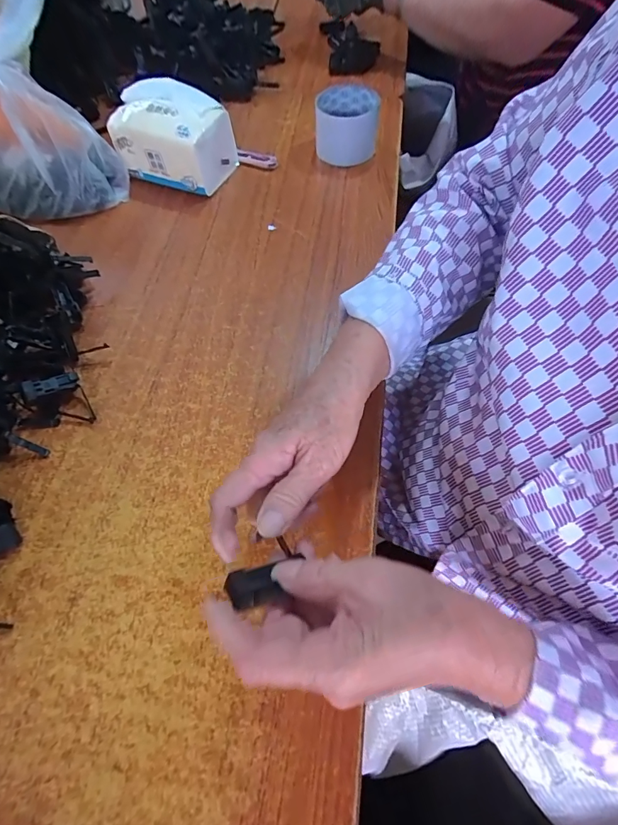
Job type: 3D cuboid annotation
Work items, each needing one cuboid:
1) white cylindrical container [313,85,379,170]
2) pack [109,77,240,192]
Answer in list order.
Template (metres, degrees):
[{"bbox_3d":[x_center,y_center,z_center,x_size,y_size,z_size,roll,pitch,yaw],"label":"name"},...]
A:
[{"bbox_3d":[0.050,-0.393,0.540,0.084,0.061,0.079,-3,62,2],"label":"white cylindrical container"},{"bbox_3d":[-0.175,-0.362,0.518,0.131,0.093,0.100,18,64,12],"label":"pack"}]

